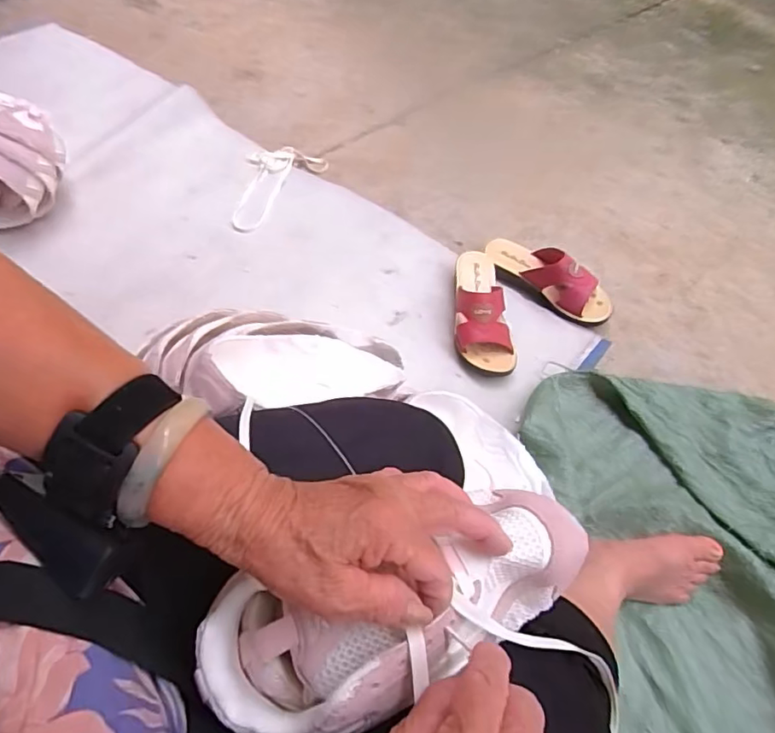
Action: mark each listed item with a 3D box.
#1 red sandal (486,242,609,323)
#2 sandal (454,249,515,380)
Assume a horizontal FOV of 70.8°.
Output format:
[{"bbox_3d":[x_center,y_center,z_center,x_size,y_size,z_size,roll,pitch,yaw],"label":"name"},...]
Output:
[{"bbox_3d":[0.270,-0.154,0.911,0.228,0.073,0.078,35,63,20],"label":"red sandal"},{"bbox_3d":[0.145,-0.096,0.863,0.084,0.078,0.223,-4,57,-3],"label":"sandal"}]

